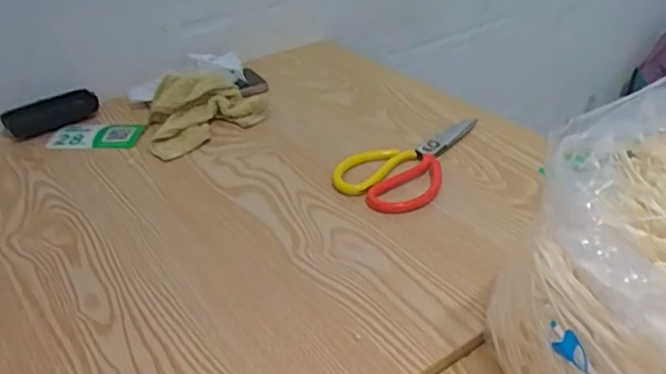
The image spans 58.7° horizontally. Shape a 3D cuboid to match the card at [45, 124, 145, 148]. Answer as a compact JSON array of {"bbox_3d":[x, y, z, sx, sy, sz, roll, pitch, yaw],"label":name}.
[{"bbox_3d":[-0.290,-0.064,0.725,0.114,0.007,0.051,-1,43,5],"label":"card"}]

